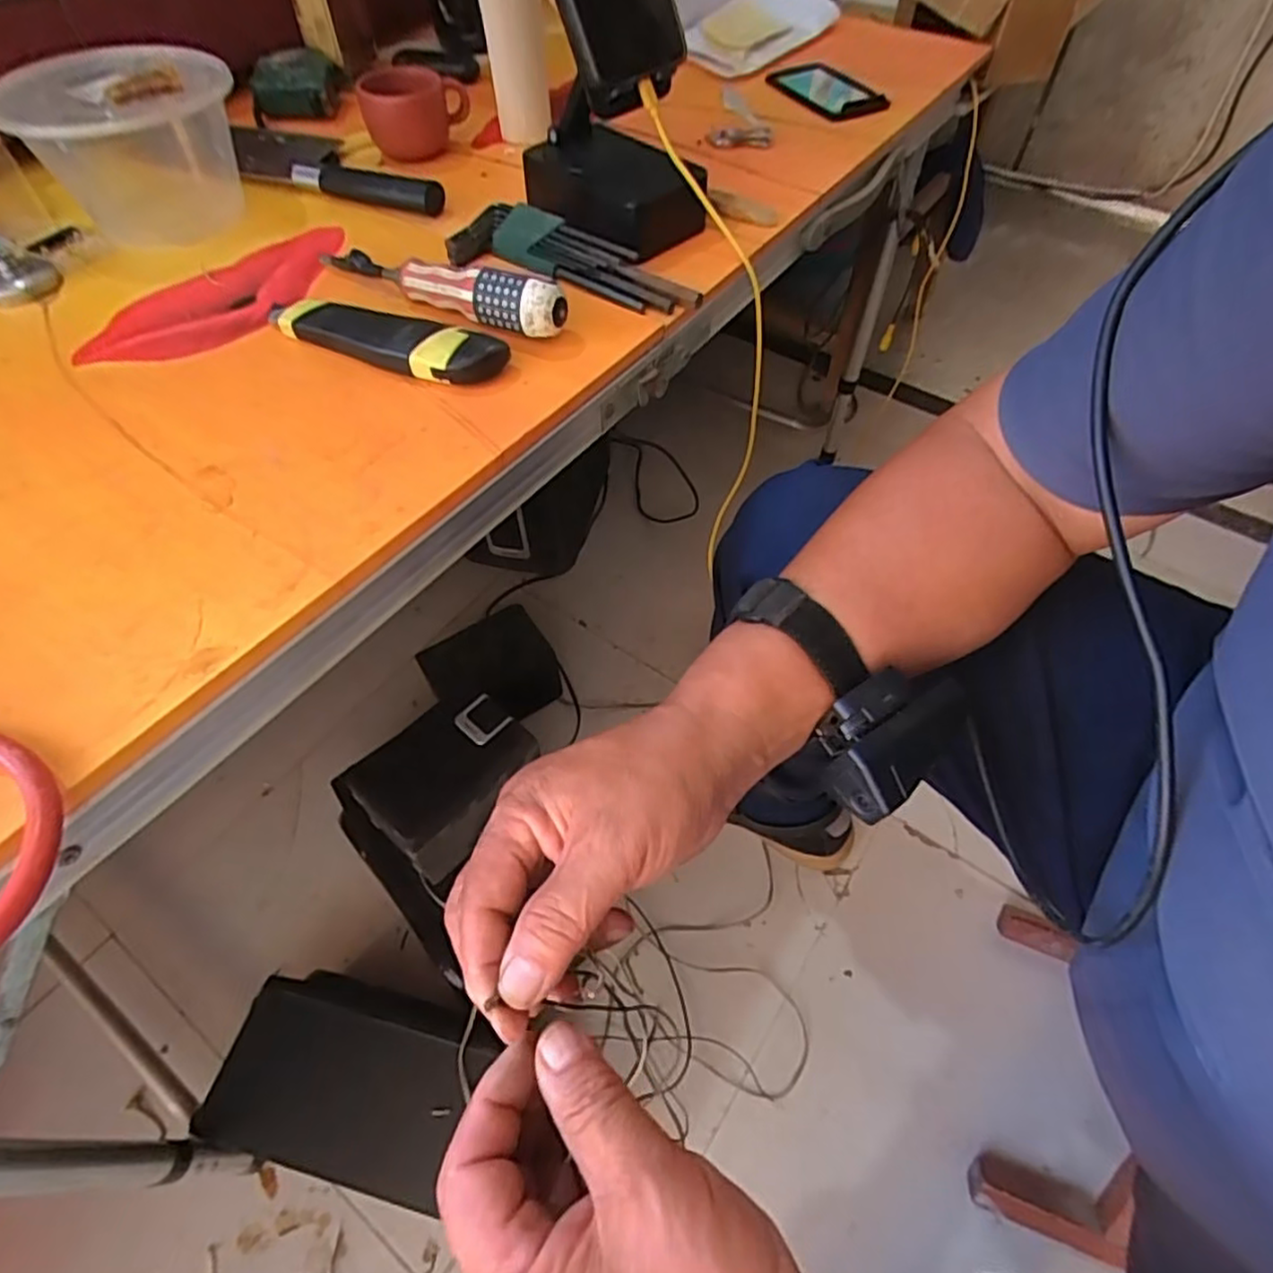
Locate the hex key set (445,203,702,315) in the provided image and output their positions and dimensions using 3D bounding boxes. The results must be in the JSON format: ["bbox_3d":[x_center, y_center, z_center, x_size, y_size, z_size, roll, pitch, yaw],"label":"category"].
[{"bbox_3d":[-0.042,-0.253,0.453,0.177,0.025,0.036,23,58,15],"label":"hex key set"}]

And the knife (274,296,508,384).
[{"bbox_3d":[-0.153,-0.176,0.400,0.160,0.023,0.034,20,57,13],"label":"knife"}]

